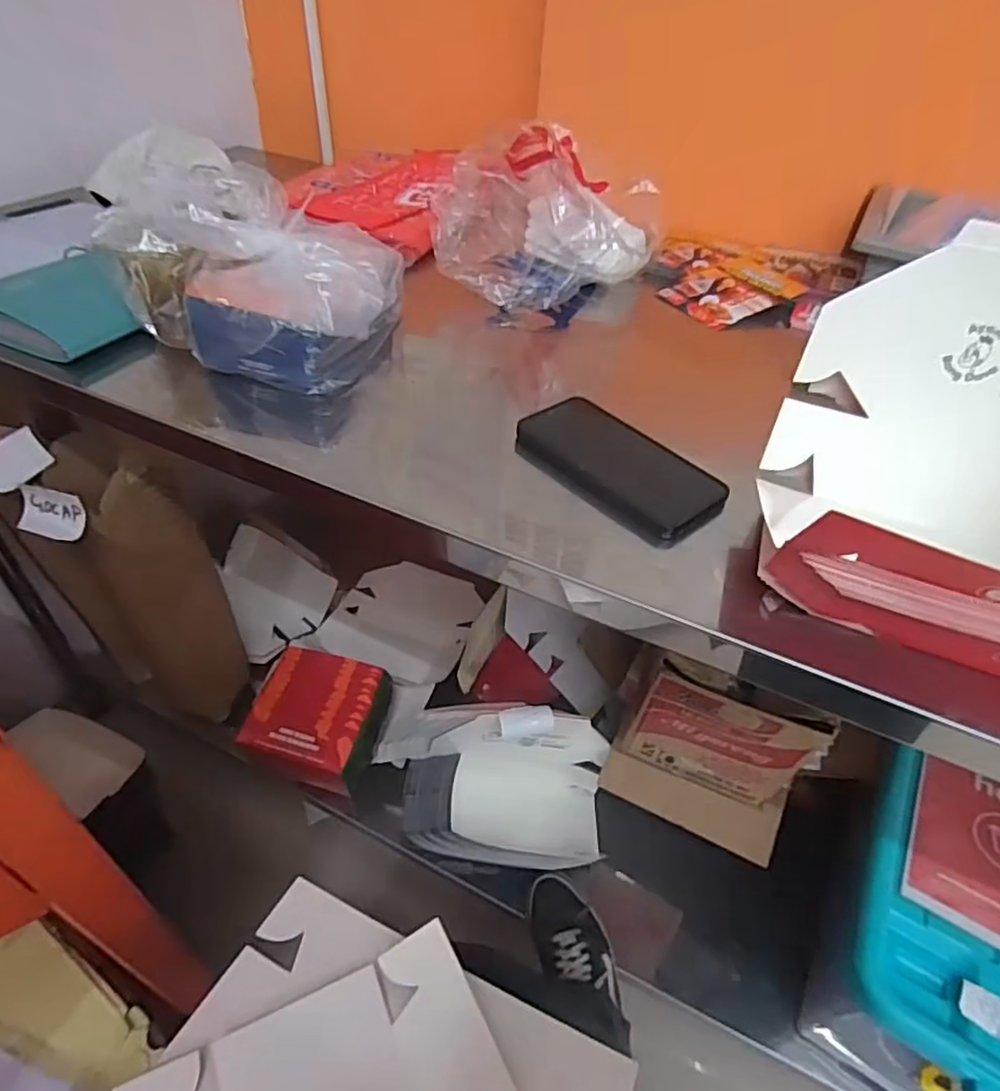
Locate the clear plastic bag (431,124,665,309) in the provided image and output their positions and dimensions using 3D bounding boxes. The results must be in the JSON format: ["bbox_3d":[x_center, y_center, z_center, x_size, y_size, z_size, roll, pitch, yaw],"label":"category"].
[{"bbox_3d":[0.061,-0.367,0.714,0.213,0.128,0.211,18,44,13],"label":"clear plastic bag"}]

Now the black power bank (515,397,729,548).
[{"bbox_3d":[0.091,-0.063,0.501,0.086,0.027,0.164,-27,52,-30],"label":"black power bank"}]

